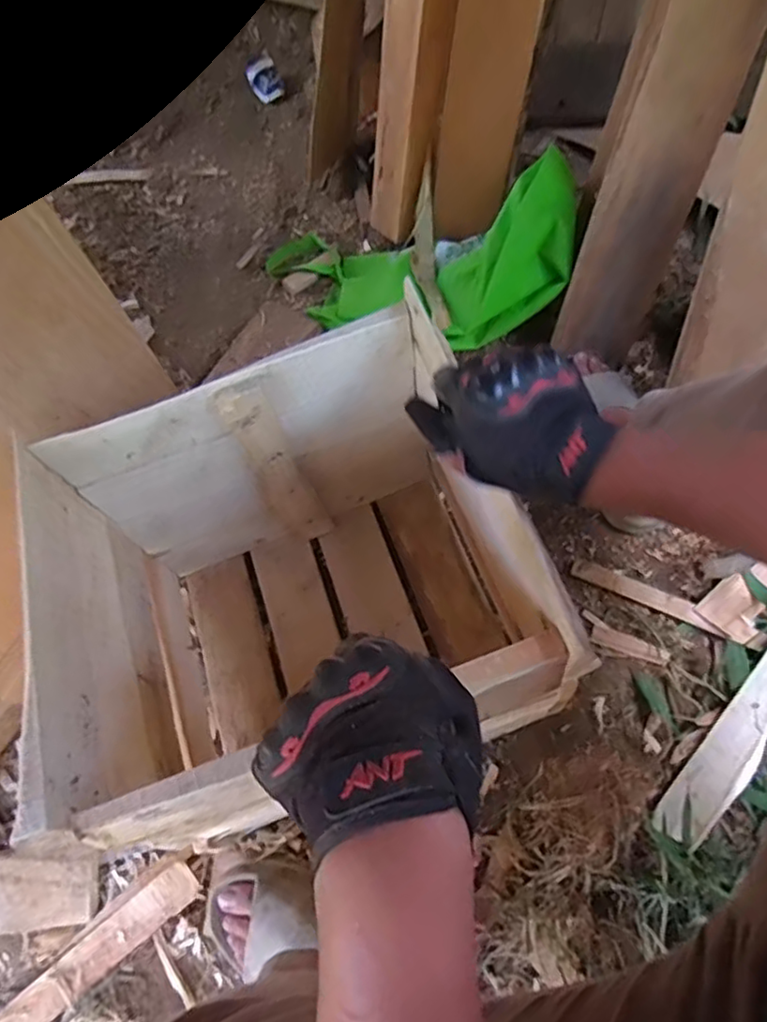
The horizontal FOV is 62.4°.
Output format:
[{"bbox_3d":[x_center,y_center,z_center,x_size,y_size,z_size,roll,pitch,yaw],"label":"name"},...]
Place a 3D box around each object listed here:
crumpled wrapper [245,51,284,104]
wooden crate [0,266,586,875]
[{"bbox_3d":[-0.286,-1.031,1.508,0.072,0.048,0.123,-24,65,-8],"label":"crumpled wrapper"},{"bbox_3d":[-0.083,0.097,0.710,0.429,0.386,0.374,-18,64,-5],"label":"wooden crate"}]

